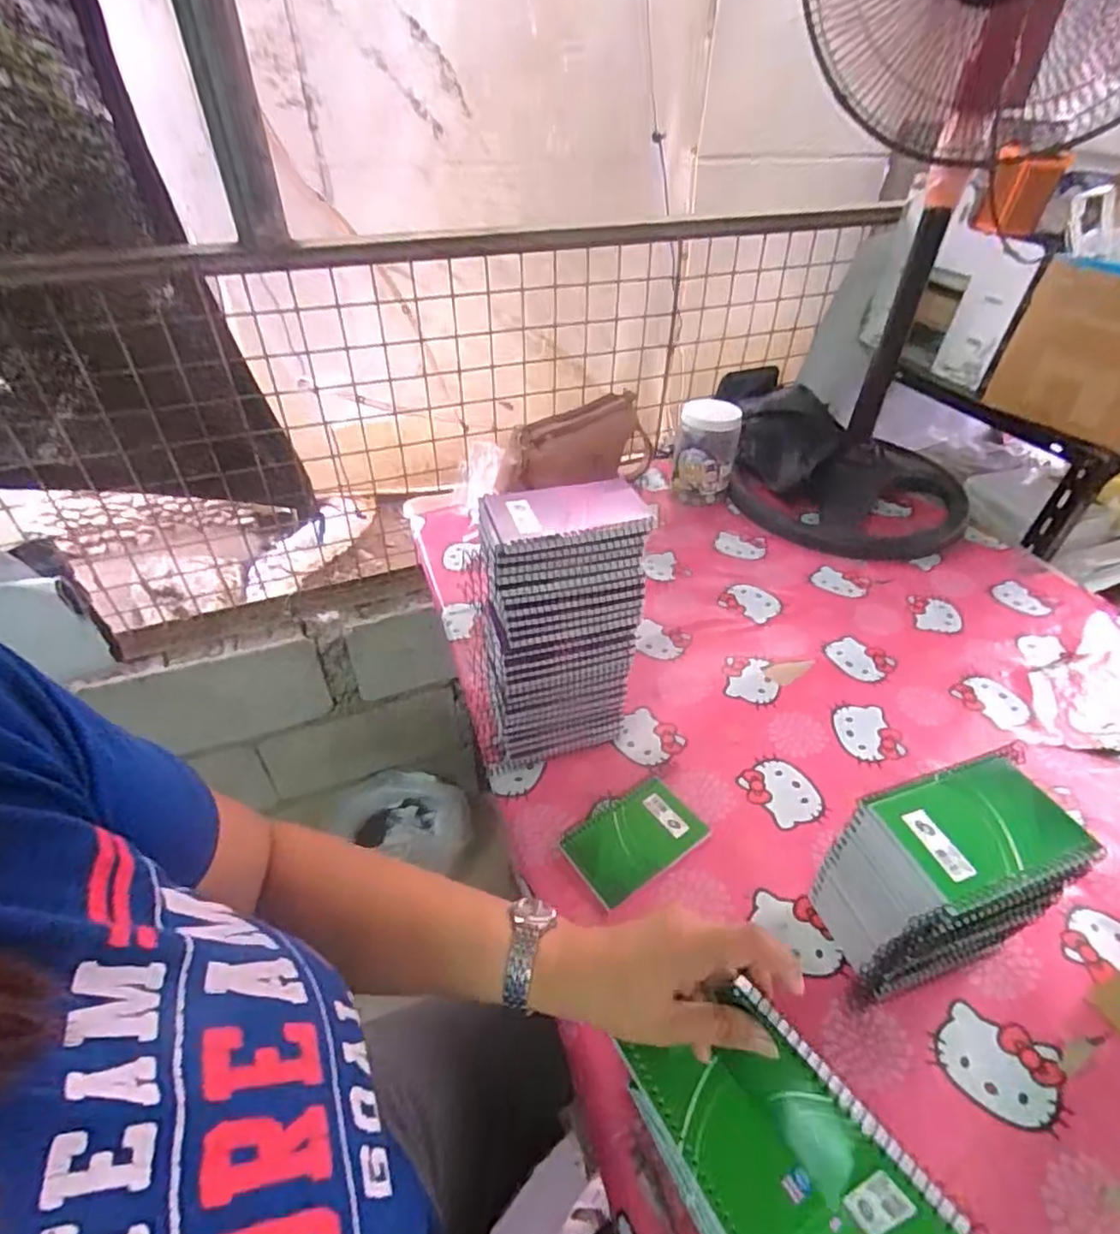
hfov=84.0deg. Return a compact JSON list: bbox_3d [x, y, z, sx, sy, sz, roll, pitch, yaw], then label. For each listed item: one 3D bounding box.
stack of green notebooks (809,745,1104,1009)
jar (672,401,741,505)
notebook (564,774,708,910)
[{"bbox_3d":[0.293,0.212,0.494,0.140,0.176,0.095,-10,42,-9],"label":"stack of green notebooks"},{"bbox_3d":[0.251,-0.284,1.083,0.097,0.153,0.095,-1,41,1],"label":"jar"},{"bbox_3d":[0.075,0.219,0.615,0.130,0.016,0.082,-26,47,-26],"label":"notebook"}]

